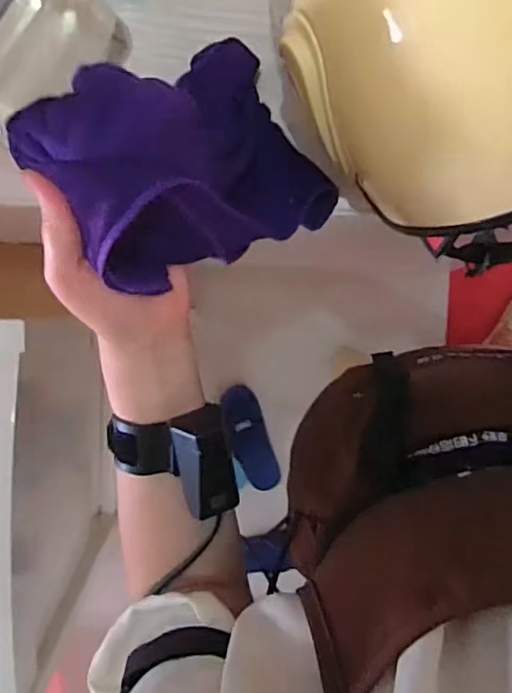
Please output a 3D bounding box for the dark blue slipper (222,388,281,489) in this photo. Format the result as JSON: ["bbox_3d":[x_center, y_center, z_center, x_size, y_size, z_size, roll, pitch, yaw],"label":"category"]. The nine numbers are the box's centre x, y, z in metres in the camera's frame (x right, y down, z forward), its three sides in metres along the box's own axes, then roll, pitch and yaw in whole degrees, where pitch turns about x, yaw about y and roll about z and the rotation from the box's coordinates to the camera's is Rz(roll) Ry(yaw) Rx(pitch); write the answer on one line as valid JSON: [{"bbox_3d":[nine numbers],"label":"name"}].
[{"bbox_3d":[-0.011,0.212,1.383,0.080,0.031,0.242,-17,92,8],"label":"dark blue slipper"}]

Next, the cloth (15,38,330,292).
[{"bbox_3d":[-0.040,-0.122,0.380,0.141,0.223,0.086,48,121,1],"label":"cloth"}]

